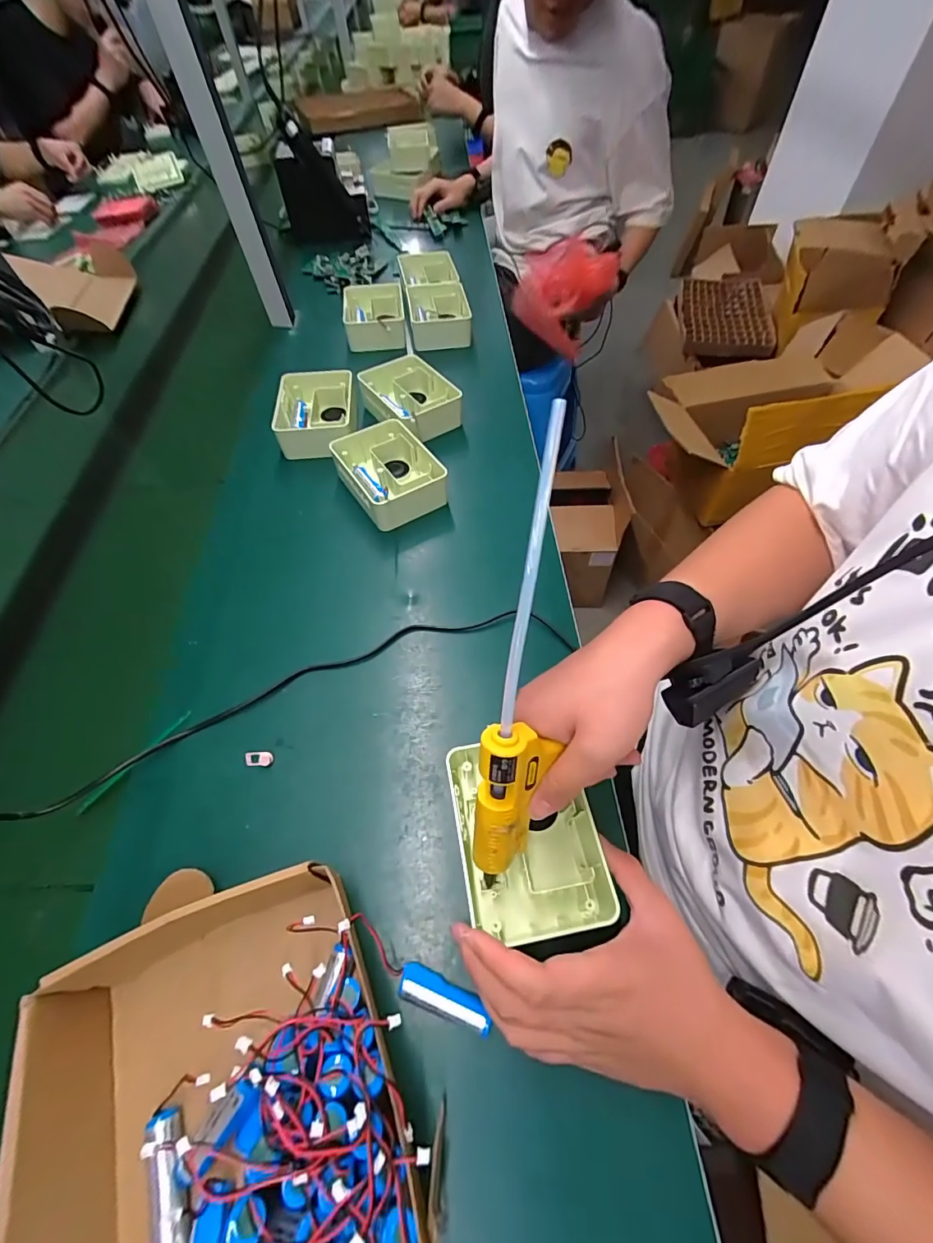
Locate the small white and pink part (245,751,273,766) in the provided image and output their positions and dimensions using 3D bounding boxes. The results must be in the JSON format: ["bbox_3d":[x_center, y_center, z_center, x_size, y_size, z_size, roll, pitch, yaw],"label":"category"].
[{"bbox_3d":[-0.191,0.126,0.421,0.024,0.005,0.013,1,56,-1],"label":"small white and pink part"}]

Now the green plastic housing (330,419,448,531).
[{"bbox_3d":[-0.104,-0.196,0.608,0.106,0.053,0.146,-29,62,-19],"label":"green plastic housing"}]

